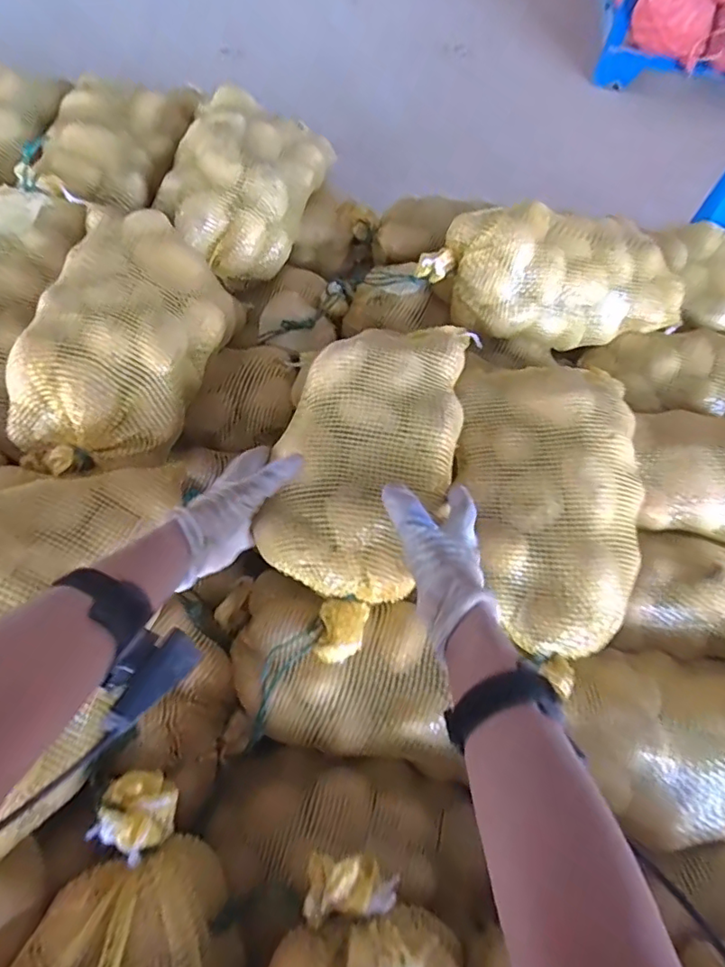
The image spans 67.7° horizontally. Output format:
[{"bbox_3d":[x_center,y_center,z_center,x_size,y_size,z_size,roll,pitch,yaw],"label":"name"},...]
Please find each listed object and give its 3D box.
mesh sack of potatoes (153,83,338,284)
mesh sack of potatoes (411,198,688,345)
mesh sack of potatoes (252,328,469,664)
[{"bbox_3d":[-0.167,-0.418,0.744,0.177,0.105,0.291,15,65,4],"label":"mesh sack of potatoes"},{"bbox_3d":[0.258,-0.279,0.708,0.370,0.121,0.156,-3,65,-4],"label":"mesh sack of potatoes"},{"bbox_3d":[0.004,-0.017,0.545,0.176,0.087,0.362,16,72,4],"label":"mesh sack of potatoes"}]

